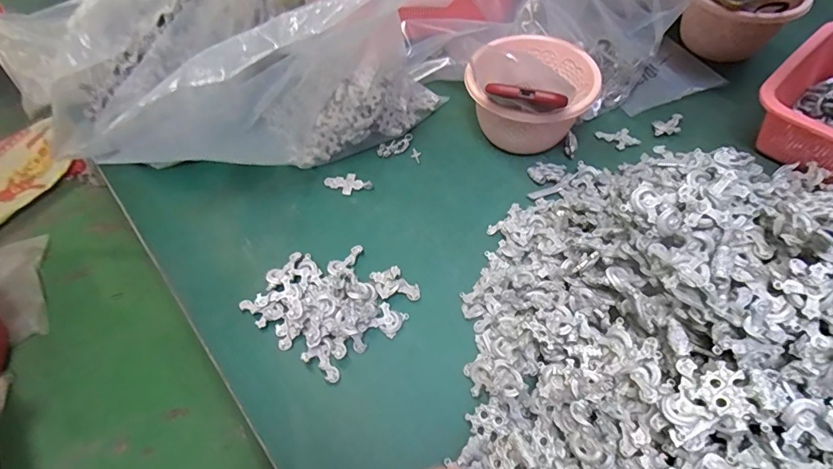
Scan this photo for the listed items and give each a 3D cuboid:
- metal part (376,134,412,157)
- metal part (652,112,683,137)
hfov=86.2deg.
[{"bbox_3d":[-0.026,-0.114,0.570,0.051,0.004,0.023,-23,57,-11],"label":"metal part"},{"bbox_3d":[0.322,-0.139,0.566,0.048,0.004,0.028,-22,57,-10],"label":"metal part"}]

